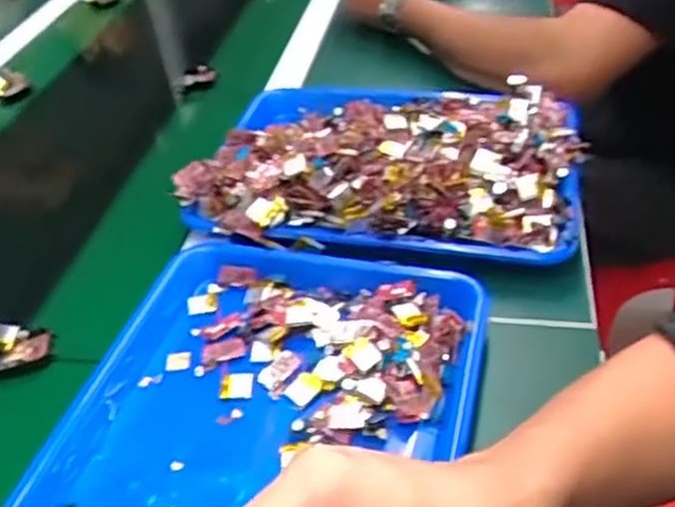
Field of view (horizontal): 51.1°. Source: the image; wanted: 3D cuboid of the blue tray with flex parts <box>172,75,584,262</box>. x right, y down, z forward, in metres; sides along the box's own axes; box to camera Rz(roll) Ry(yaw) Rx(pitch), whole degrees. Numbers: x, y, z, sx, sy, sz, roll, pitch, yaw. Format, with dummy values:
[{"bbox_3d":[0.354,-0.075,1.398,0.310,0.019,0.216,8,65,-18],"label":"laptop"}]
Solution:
[{"bbox_3d":[0.044,-0.099,0.655,0.344,0.064,0.256,3,40,11],"label":"blue tray with flex parts"}]

